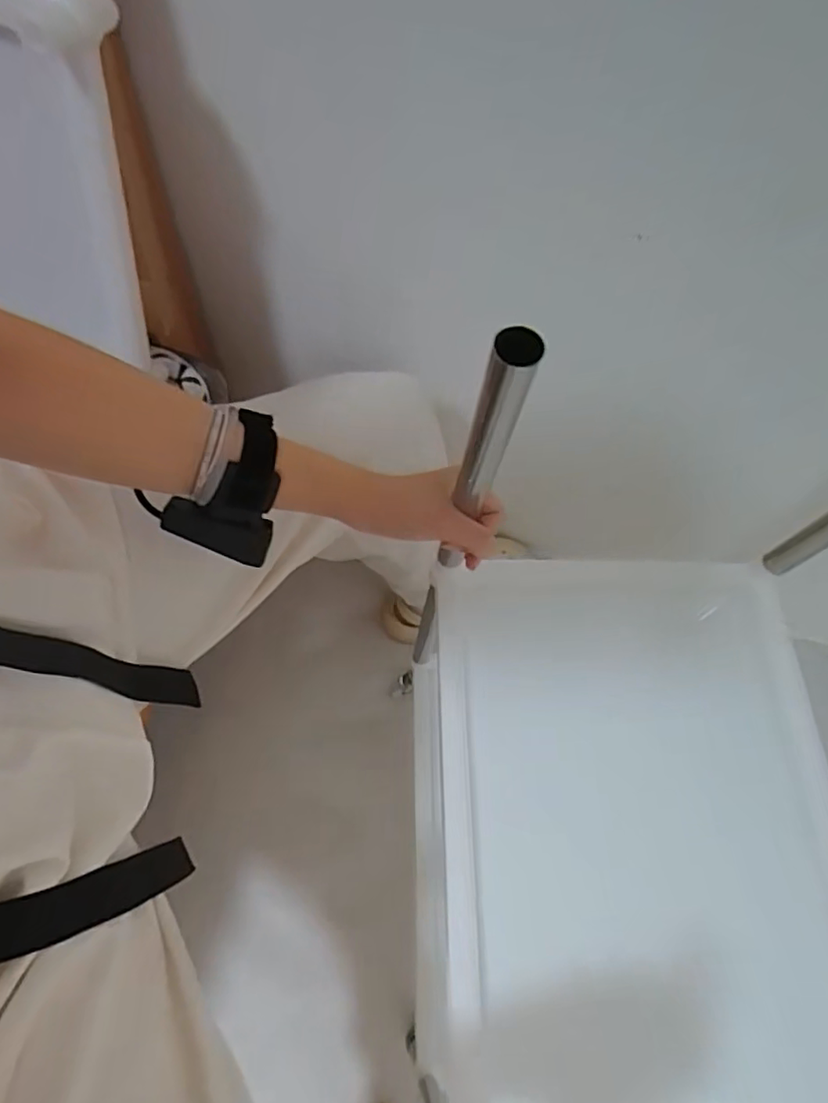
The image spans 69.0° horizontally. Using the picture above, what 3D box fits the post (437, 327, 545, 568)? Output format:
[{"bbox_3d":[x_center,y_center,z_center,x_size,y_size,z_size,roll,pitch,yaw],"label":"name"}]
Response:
[{"bbox_3d":[0.040,-0.043,0.375,0.024,0.254,0.024,1,69,-3],"label":"post"}]

